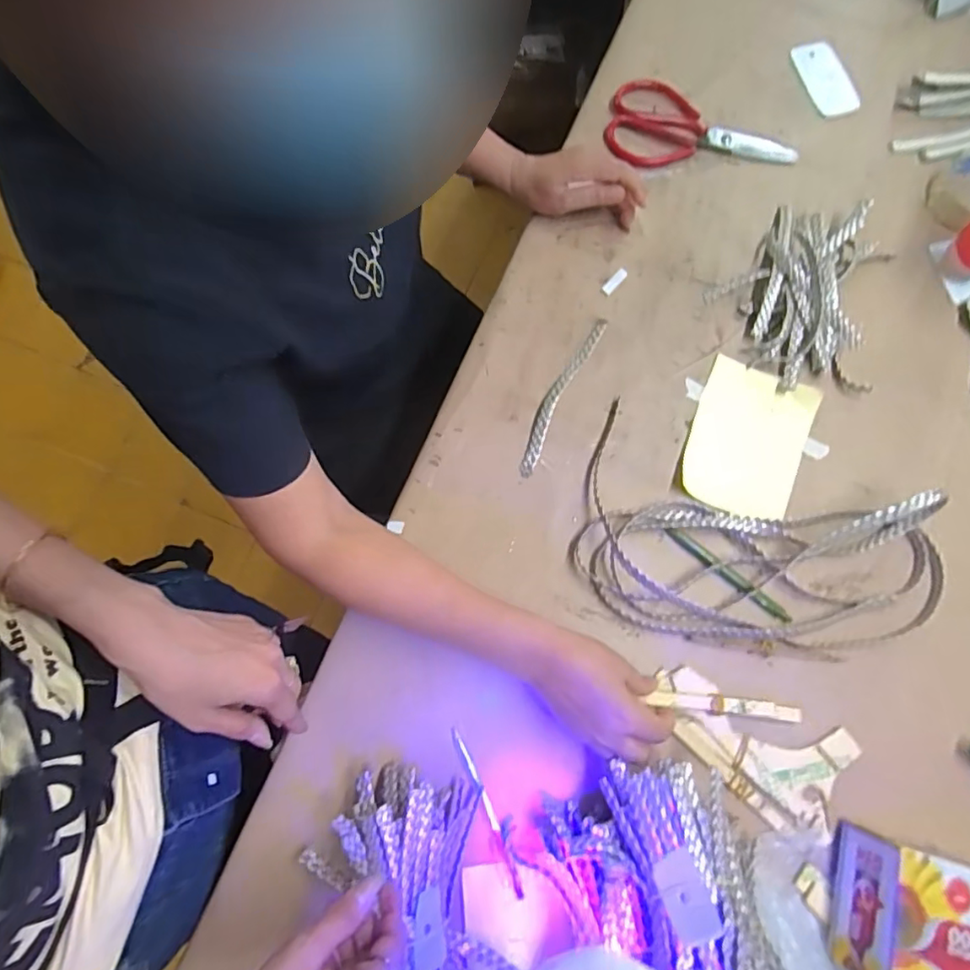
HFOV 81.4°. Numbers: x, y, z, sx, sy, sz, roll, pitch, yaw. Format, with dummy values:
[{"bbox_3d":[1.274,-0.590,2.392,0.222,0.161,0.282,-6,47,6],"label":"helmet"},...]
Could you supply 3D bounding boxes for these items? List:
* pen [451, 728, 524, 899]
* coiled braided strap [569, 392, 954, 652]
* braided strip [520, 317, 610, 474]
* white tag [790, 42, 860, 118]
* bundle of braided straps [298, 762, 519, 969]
[{"bbox_3d":[0.003,0.278,0.481,0.008,0.014,0.138,-23,77,-6],"label":"pen"},{"bbox_3d":[0.253,0.051,0.516,0.326,0.059,0.205,16,76,4],"label":"coiled braided strap"},{"bbox_3d":[0.077,-0.094,0.576,0.022,0.012,0.185,26,77,7],"label":"braided strip"},{"bbox_3d":[0.408,-0.489,0.679,0.049,0.008,0.103,-17,79,5],"label":"white tag"},{"bbox_3d":[-0.058,0.327,0.437,0.137,0.052,0.198,-18,72,-4],"label":"bundle of braided straps"}]

